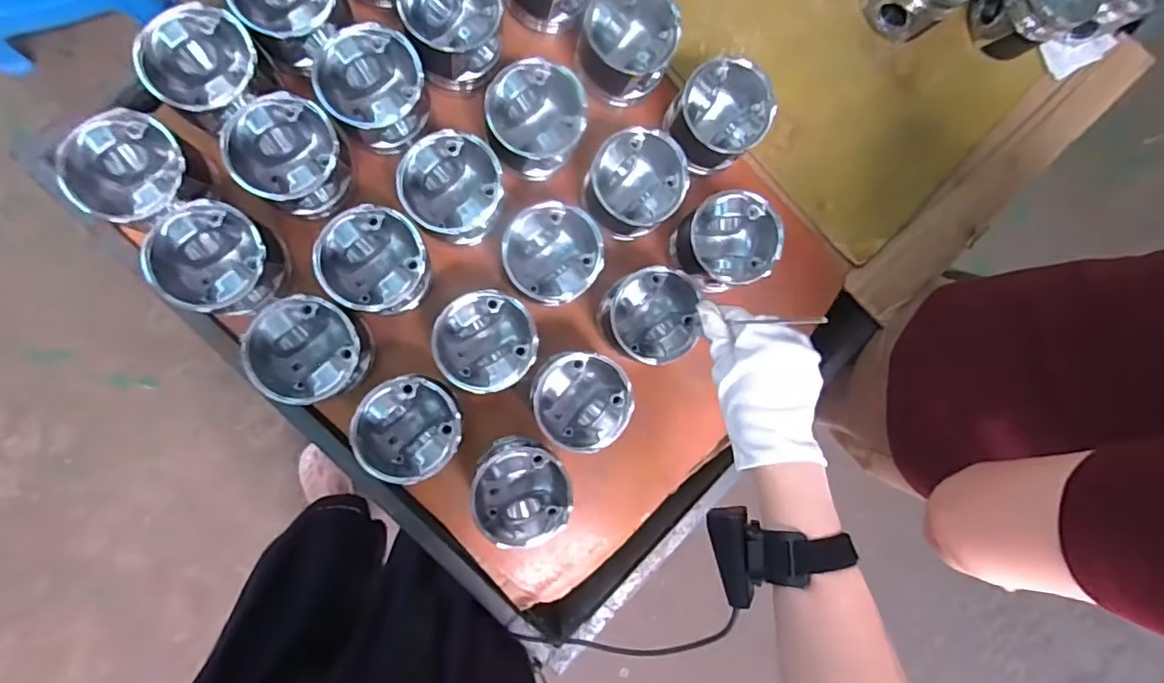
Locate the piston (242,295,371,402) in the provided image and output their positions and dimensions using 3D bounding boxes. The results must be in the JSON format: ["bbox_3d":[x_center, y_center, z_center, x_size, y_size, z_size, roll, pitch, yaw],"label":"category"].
[{"bbox_3d":[-0.248,0.007,0.536,0.094,0.059,0.094,0,88,-10],"label":"piston"}]

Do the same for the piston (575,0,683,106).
[{"bbox_3d":[0.045,-0.305,0.592,0.098,0.102,0.092,36,87,-7],"label":"piston"}]

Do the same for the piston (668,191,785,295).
[{"bbox_3d":[0.149,-0.103,0.601,0.089,0.070,0.095,-37,95,-9],"label":"piston"}]

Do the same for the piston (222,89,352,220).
[{"bbox_3d":[-0.271,-0.173,0.539,0.099,0.070,0.093,34,83,-8],"label":"piston"}]

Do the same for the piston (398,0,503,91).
[{"bbox_3d":[-0.124,-0.308,0.562,0.088,0.084,0.091,0,88,-10],"label":"piston"}]

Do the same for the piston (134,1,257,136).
[{"bbox_3d":[-0.341,-0.249,0.537,0.091,0.079,0.091,41,82,-7],"label":"piston"}]

